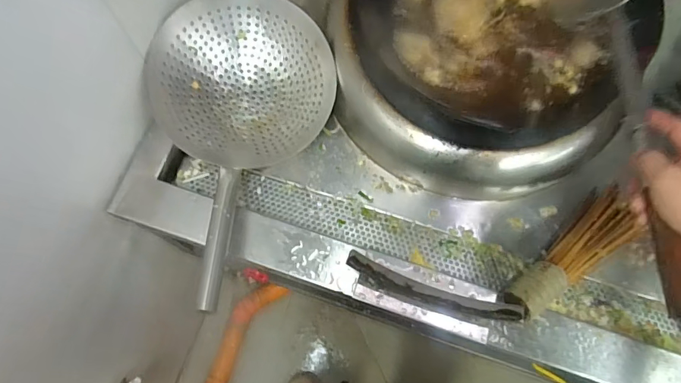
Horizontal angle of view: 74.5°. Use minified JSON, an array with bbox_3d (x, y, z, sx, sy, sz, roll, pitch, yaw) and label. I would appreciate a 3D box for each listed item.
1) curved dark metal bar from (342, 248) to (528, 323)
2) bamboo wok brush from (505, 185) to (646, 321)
[{"bbox_3d":[0.130,0.147,0.648,0.251,0.061,0.033,18,71,6],"label":"curved dark metal bar"},{"bbox_3d":[0.358,0.091,0.678,0.269,0.058,0.079,-37,75,-13],"label":"bamboo wok brush"}]

